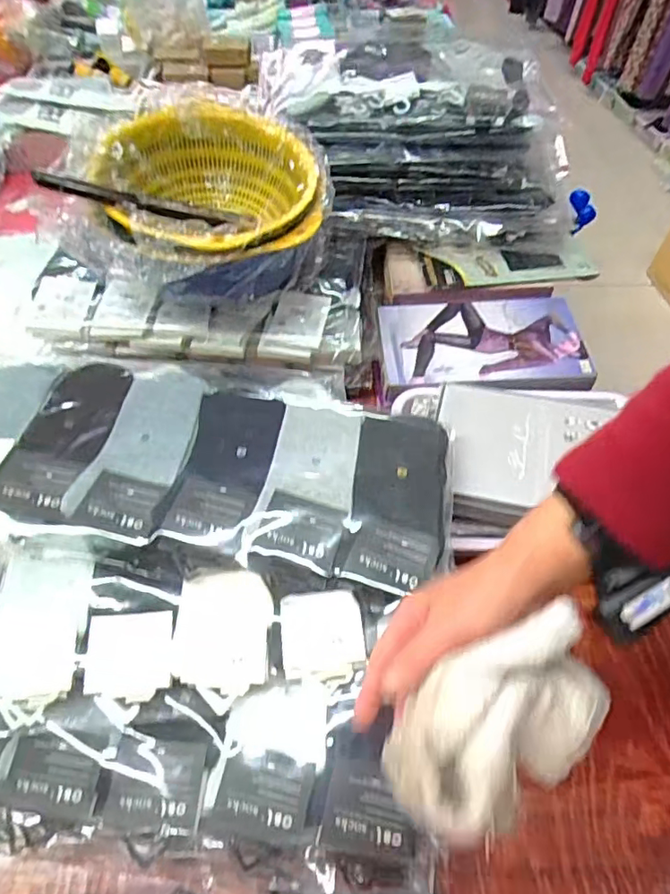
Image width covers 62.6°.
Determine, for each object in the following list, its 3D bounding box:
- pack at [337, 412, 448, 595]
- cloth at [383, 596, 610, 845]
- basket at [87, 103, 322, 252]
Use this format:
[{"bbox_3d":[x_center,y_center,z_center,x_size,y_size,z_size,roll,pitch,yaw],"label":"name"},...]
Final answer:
[{"bbox_3d":[0.059,0.046,0.512,0.082,0.029,0.176,7,52,5],"label":"pack"},{"bbox_3d":[0.096,0.158,0.320,0.144,0.058,0.077,-23,56,-18],"label":"cloth"},{"bbox_3d":[-0.141,-0.296,0.661,0.256,0.111,0.256,-2,52,-2],"label":"basket"}]

